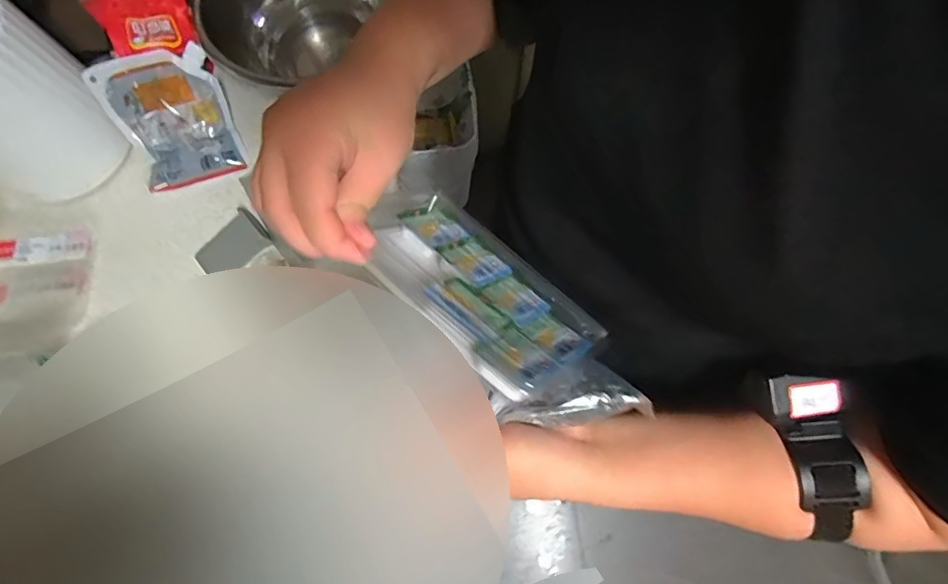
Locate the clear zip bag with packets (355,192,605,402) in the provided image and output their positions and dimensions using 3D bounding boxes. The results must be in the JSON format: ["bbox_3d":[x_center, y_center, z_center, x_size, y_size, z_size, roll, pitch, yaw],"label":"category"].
[{"bbox_3d":[-0.001,-0.004,0.304,0.152,0.111,0.019,44,124,20],"label":"clear zip bag with packets"}]

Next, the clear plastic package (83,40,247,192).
[{"bbox_3d":[-0.400,-0.229,0.643,0.134,0.035,0.164,-18,110,-7],"label":"clear plastic package"}]

